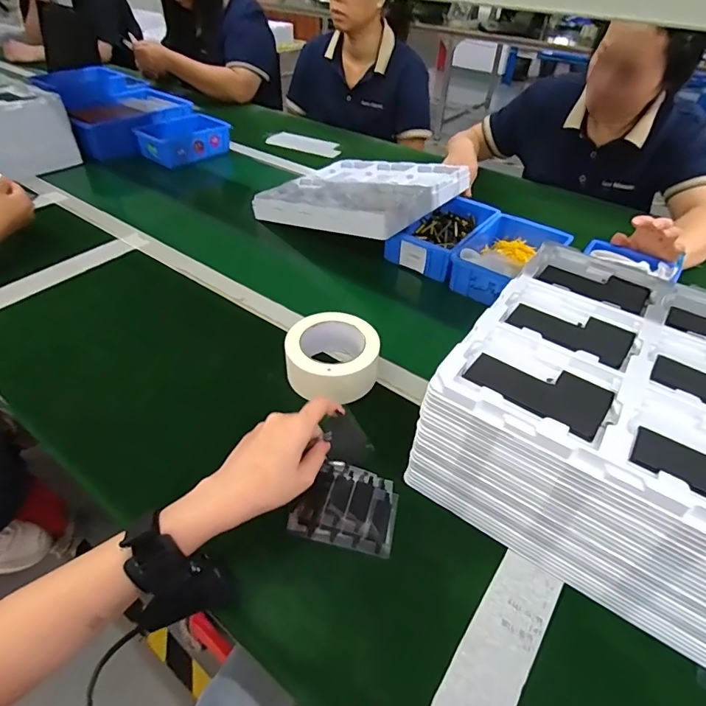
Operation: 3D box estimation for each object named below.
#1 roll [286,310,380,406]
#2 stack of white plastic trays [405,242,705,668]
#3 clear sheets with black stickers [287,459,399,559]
[{"bbox_3d":[-0.025,0.006,0.546,0.103,0.066,0.095,2,43,-2],"label":"roll"},{"bbox_3d":[0.253,0.050,0.447,0.269,0.143,0.314,26,47,22],"label":"stack of white plastic trays"},{"bbox_3d":[-0.005,0.145,0.430,0.093,0.007,0.081,11,43,8],"label":"clear sheets with black stickers"}]

